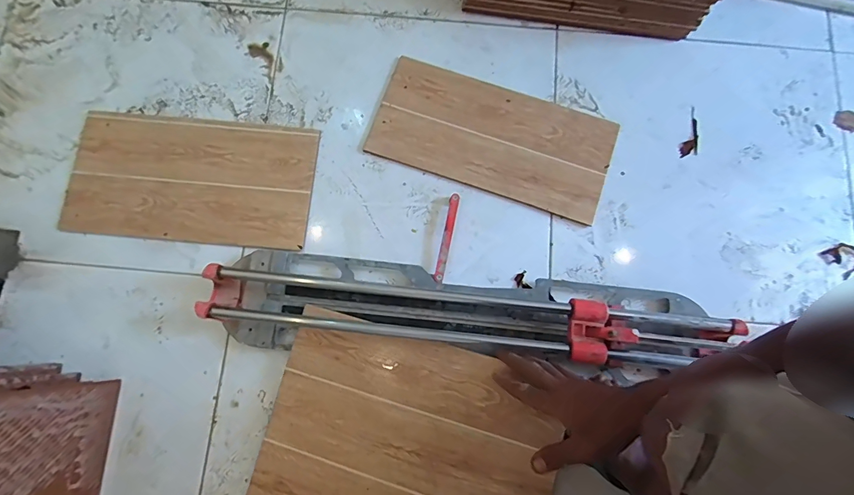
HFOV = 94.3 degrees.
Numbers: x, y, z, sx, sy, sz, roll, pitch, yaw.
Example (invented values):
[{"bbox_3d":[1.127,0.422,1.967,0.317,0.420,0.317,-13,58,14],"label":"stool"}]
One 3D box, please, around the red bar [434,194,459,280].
[{"bbox_3d":[0.032,-0.015,0.632,0.014,0.019,0.140,12,79,2],"label":"red bar"}]

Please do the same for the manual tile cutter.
[{"bbox_3d":[0.054,0.095,0.582,0.720,0.101,0.139,5,79,3],"label":"manual tile cutter"}]

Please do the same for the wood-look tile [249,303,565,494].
[{"bbox_3d":[-0.040,0.321,0.537,0.389,0.008,0.390,14,82,9],"label":"wood-look tile"}]

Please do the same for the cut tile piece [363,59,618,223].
[{"bbox_3d":[0.109,-0.182,0.668,0.386,0.012,0.185,19,80,4],"label":"cut tile piece"}]

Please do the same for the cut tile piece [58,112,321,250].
[{"bbox_3d":[-0.387,-0.112,0.658,0.392,0.012,0.206,5,79,1],"label":"cut tile piece"}]

